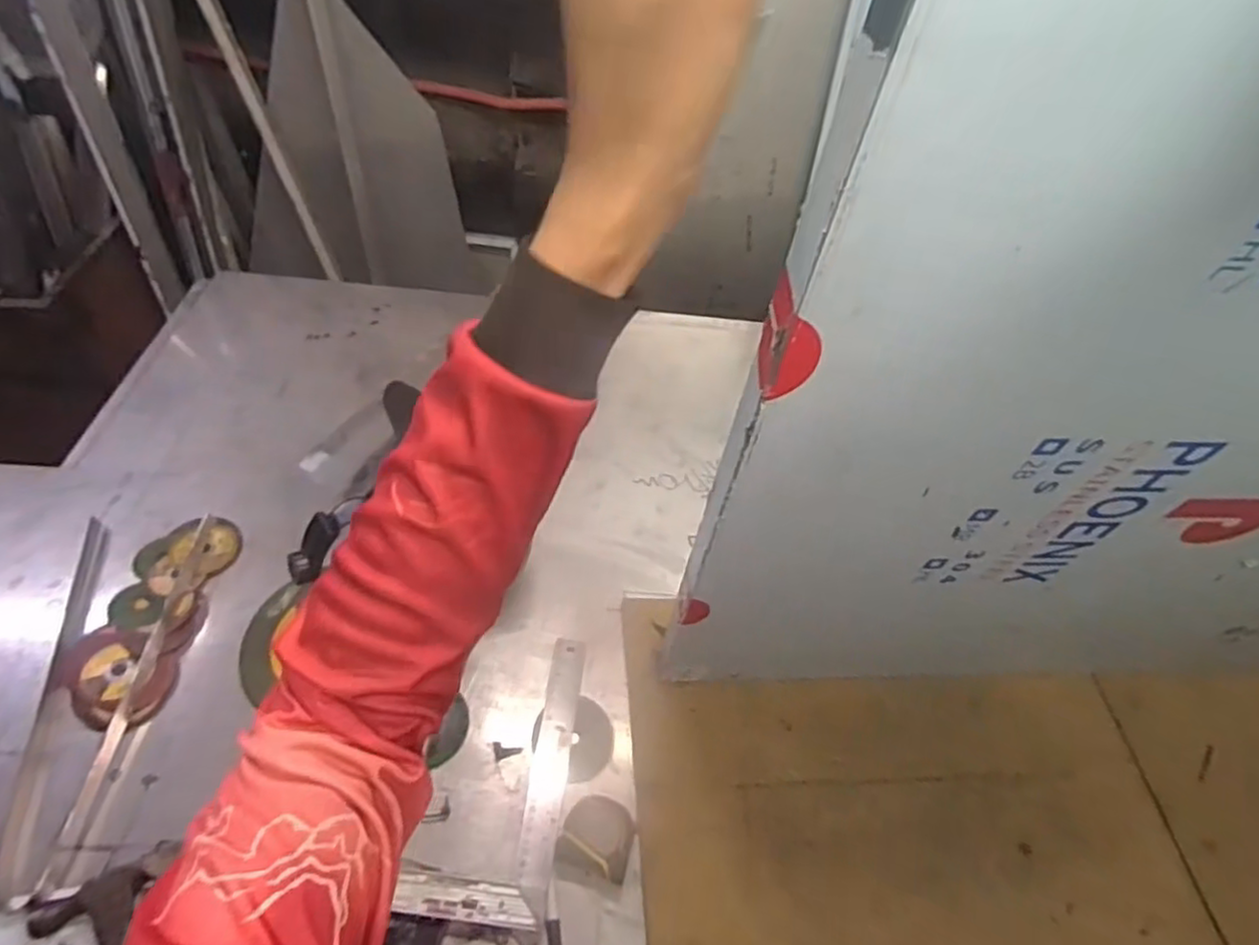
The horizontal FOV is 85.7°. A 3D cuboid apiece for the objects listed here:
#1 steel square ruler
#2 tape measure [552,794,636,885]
[{"bbox_3d":[-0.135,0.317,0.753,0.138,0.027,0.308,8,51,2],"label":"steel square ruler"},{"bbox_3d":[-0.035,0.378,0.702,0.077,0.039,0.076,9,51,3],"label":"tape measure"}]

